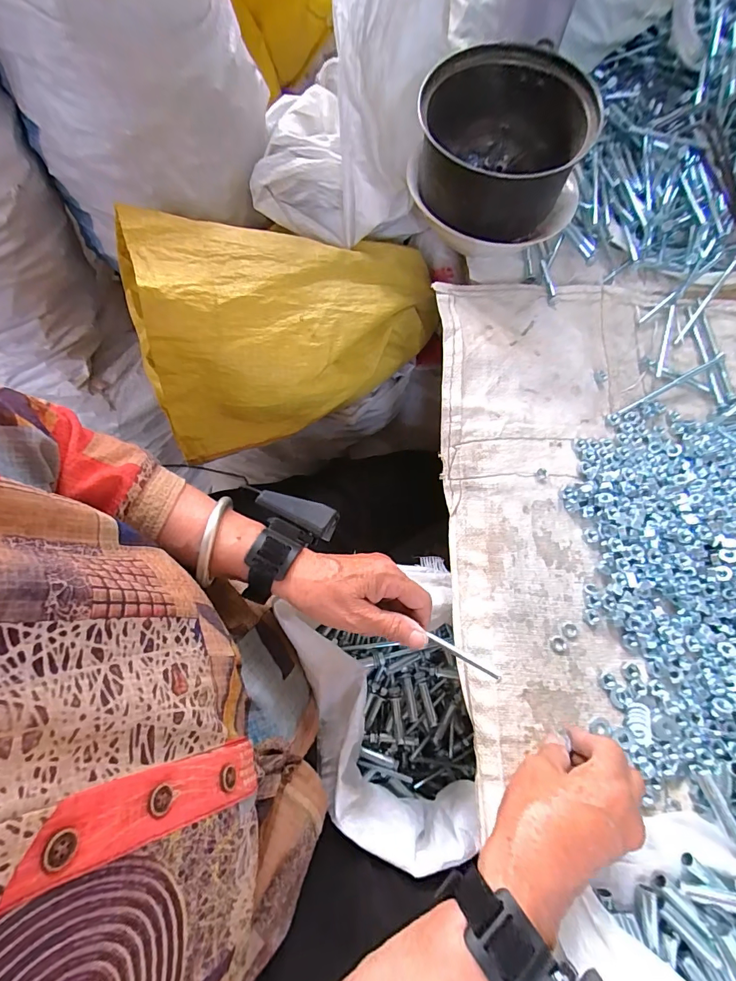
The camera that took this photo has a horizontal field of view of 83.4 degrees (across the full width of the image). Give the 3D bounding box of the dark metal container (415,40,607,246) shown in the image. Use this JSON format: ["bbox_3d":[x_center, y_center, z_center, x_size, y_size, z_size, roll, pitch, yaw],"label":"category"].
[{"bbox_3d":[0.144,-0.359,0.454,0.162,0.126,0.172,-2,73,-3],"label":"dark metal container"}]

